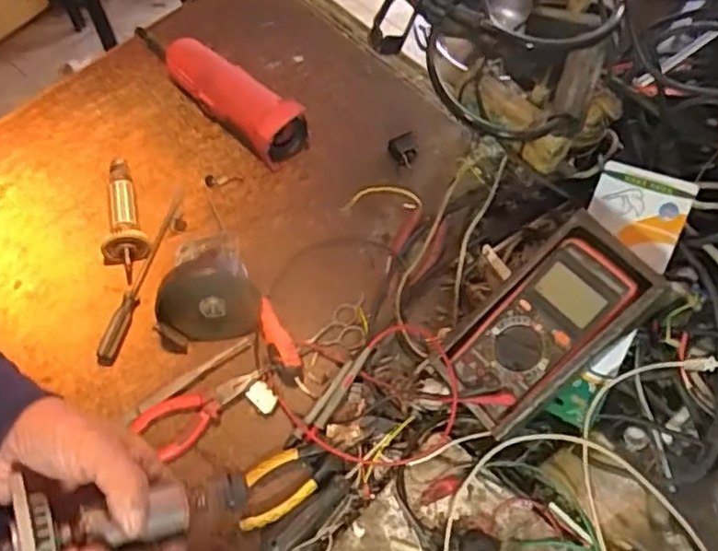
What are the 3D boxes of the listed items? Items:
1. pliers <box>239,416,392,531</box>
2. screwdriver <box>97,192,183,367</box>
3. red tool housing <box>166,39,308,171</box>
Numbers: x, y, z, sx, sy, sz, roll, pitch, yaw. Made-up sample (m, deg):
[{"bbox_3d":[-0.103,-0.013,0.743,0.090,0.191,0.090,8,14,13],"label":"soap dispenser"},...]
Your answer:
[{"bbox_3d":[-0.047,0.185,0.638,0.169,0.013,0.053,-31,67,-14],"label":"pliers"},{"bbox_3d":[-0.249,-0.001,0.733,0.024,0.017,0.223,13,64,7],"label":"screwdriver"},{"bbox_3d":[-0.156,-0.213,0.796,0.200,0.079,0.065,38,70,18],"label":"red tool housing"}]

